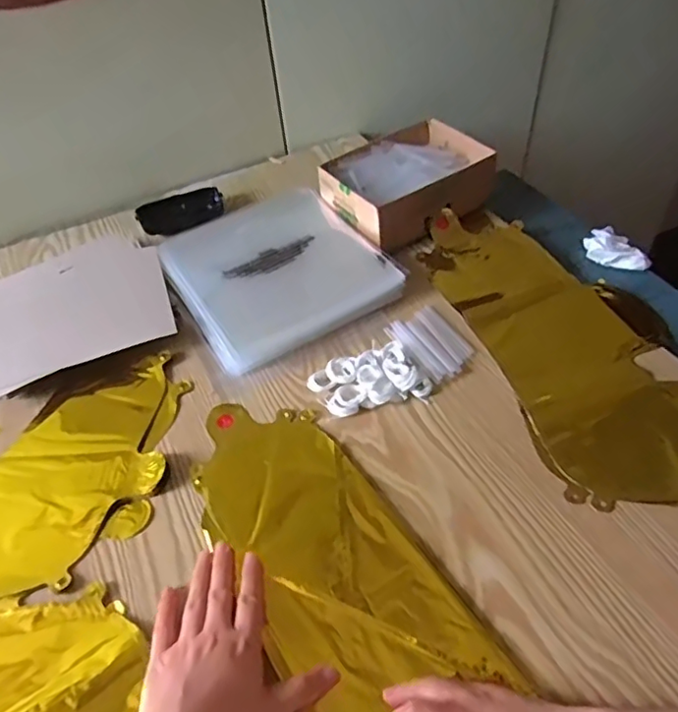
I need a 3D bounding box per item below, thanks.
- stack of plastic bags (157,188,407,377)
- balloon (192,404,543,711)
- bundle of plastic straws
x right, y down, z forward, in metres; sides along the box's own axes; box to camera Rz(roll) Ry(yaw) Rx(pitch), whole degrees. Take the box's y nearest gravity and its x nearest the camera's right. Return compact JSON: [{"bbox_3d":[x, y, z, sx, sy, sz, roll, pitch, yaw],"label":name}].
[{"bbox_3d":[-0.075,-0.100,0.658,0.211,0.025,0.230,-28,53,-18],"label":"stack of plastic bags"},{"bbox_3d":[0.017,0.189,0.423,0.133,0.009,0.438,-28,51,-17],"label":"balloon"},{"bbox_3d":[0.093,-0.016,0.580,0.063,0.013,0.092,-24,52,-15],"label":"bundle of plastic straws"}]

